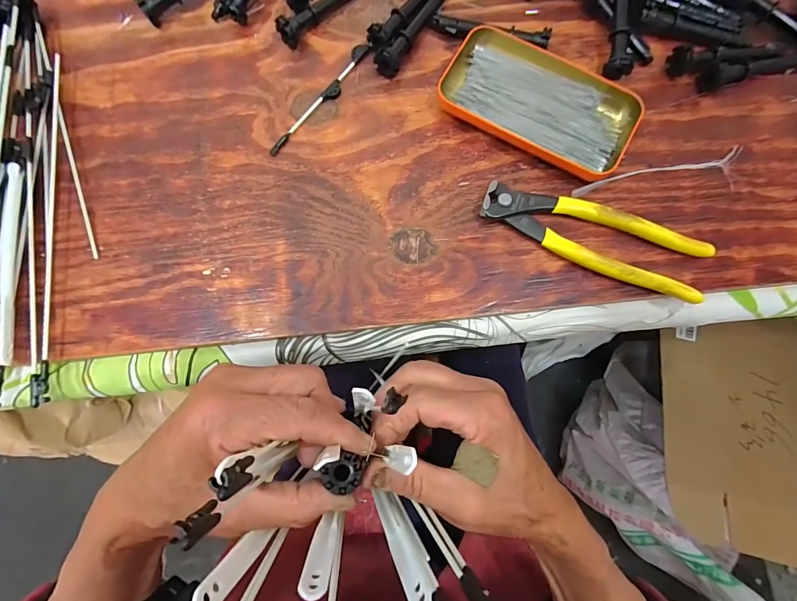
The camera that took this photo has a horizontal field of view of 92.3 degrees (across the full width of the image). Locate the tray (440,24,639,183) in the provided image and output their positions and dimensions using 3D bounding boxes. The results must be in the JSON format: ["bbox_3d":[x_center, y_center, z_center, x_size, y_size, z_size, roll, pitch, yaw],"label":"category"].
[{"bbox_3d":[0.108,-0.157,0.297,0.147,0.019,0.083,31,82,5],"label":"tray"}]

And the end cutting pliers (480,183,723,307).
[{"bbox_3d":[0.140,-0.046,0.278,0.163,0.017,0.047,22,81,4],"label":"end cutting pliers"}]

